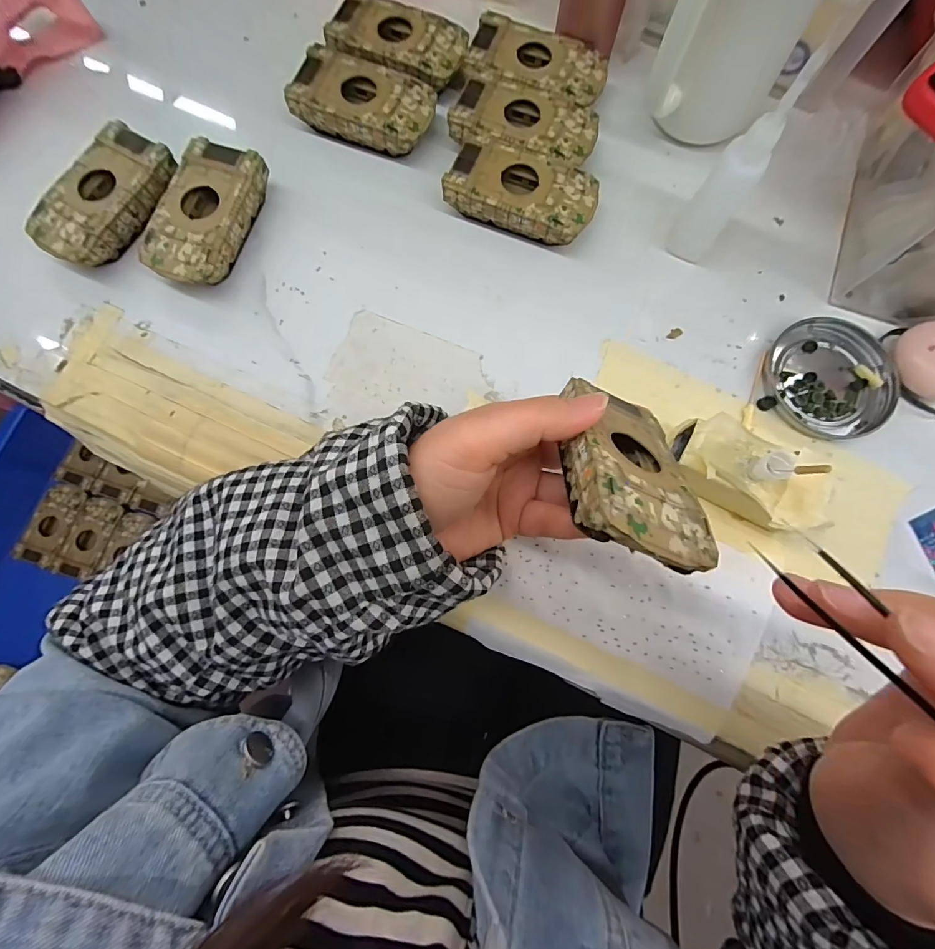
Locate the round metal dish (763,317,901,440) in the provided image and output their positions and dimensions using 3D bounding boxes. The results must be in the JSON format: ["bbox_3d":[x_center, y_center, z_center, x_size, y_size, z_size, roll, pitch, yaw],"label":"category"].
[{"bbox_3d":[0.230,-0.063,0.276,0.076,0.008,0.078,0,79,0],"label":"round metal dish"}]

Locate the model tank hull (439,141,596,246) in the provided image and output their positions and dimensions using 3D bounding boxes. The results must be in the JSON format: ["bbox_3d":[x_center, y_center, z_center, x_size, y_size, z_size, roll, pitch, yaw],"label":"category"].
[{"bbox_3d":[0.036,-0.186,0.293,0.095,0.026,0.050,19,79,4],"label":"model tank hull"}]

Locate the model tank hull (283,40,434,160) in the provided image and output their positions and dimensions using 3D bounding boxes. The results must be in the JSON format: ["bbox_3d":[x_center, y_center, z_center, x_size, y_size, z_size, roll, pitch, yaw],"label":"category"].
[{"bbox_3d":[-0.072,-0.258,0.305,0.094,0.024,0.050,21,79,4],"label":"model tank hull"}]

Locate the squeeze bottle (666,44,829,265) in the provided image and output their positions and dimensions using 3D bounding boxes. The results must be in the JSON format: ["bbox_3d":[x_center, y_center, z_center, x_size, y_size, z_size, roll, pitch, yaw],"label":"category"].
[{"bbox_3d":[0.152,-0.170,0.249,0.026,0.102,0.029,28,80,5],"label":"squeeze bottle"}]

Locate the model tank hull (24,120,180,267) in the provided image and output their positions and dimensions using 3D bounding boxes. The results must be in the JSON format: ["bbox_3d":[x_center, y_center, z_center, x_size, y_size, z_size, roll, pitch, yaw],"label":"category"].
[{"bbox_3d":[-0.236,-0.179,0.287,0.053,0.025,0.095,33,80,6],"label":"model tank hull"}]

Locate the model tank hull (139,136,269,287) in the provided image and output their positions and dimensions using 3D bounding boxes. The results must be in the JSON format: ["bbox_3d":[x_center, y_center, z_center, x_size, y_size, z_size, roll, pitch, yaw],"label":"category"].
[{"bbox_3d":[-0.171,-0.168,0.286,0.051,0.026,0.096,18,79,3],"label":"model tank hull"}]

